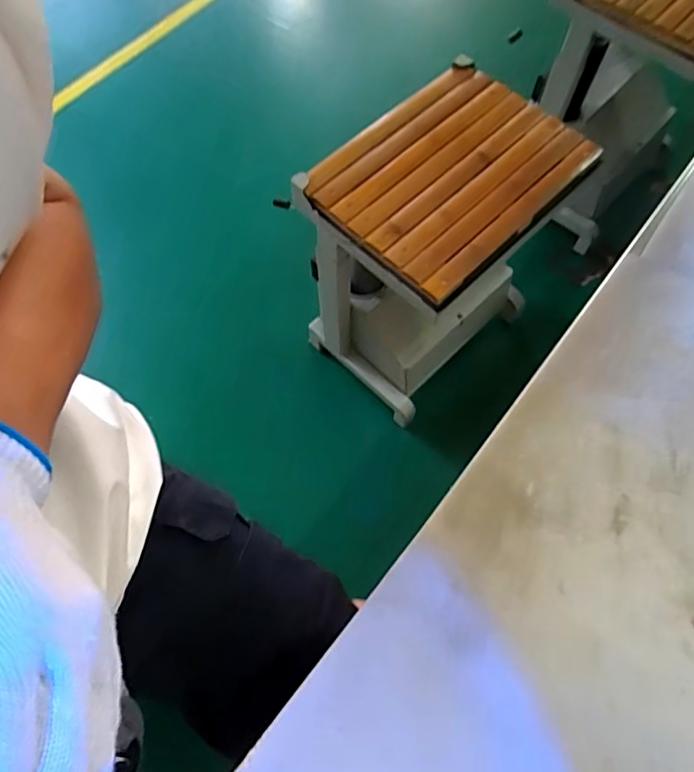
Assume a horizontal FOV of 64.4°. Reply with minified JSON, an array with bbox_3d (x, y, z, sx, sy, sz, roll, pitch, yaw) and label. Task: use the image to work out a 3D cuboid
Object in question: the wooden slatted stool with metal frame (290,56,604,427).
[{"bbox_3d":[0.154,-0.228,0.990,0.376,0.446,0.279,-41,71,-16],"label":"wooden slatted stool with metal frame"}]

